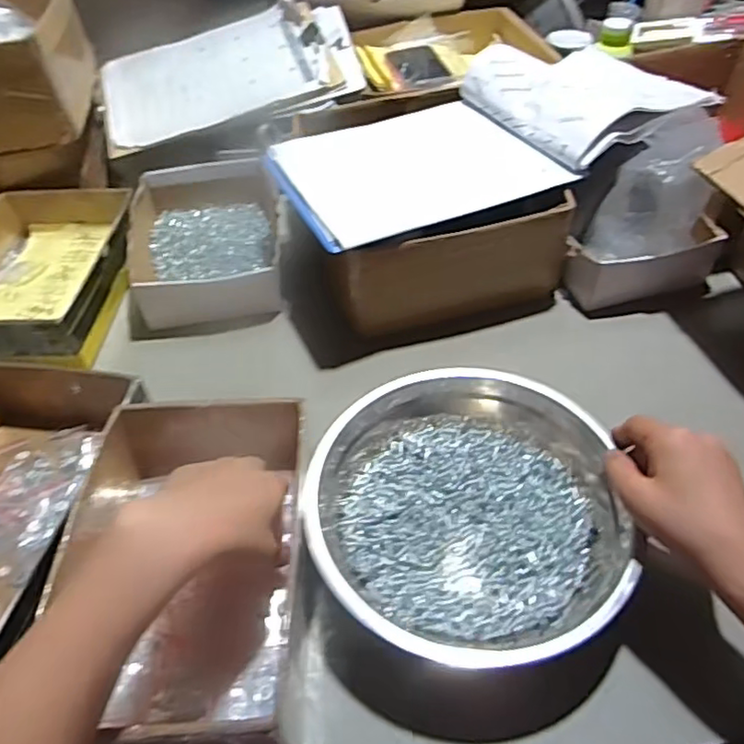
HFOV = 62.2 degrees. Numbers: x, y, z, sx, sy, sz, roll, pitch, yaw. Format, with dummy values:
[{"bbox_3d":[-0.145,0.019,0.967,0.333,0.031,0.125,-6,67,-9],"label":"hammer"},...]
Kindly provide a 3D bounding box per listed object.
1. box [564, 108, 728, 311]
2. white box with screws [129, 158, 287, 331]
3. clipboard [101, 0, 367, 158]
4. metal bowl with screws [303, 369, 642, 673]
[{"bbox_3d":[0.302,-0.176,0.682,0.163,0.168,0.099,-17,49,-11],"label":"box"},{"bbox_3d":[-0.204,-0.171,0.778,0.180,0.063,0.246,-11,48,-6],"label":"white box with screws"},{"bbox_3d":[-0.202,-0.427,0.872,0.354,0.024,0.223,-14,61,0],"label":"clipboard"},{"bbox_3d":[0.075,0.105,0.495,0.238,0.065,0.253,-2,48,2],"label":"metal bowl with screws"}]

